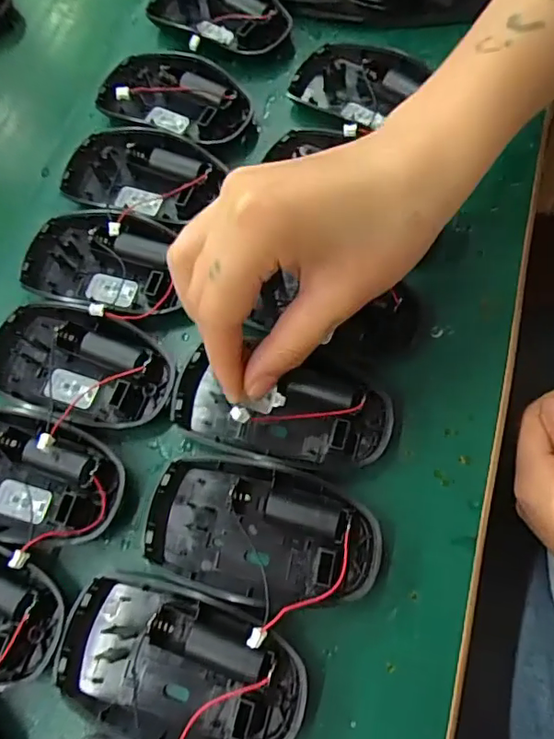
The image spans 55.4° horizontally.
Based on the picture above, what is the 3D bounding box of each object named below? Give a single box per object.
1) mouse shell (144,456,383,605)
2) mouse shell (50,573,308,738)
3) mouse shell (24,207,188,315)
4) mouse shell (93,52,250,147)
[{"bbox_3d":[-0.007,0.072,0.236,0.102,0.018,0.057,9,72,5],"label":"mouse shell"},{"bbox_3d":[-0.041,0.124,0.220,0.104,0.018,0.057,14,72,6],"label":"mouse shell"},{"bbox_3d":[-0.097,-0.059,0.294,0.094,0.019,0.061,19,73,8],"label":"mouse shell"},{"bbox_3d":[-0.066,-0.171,0.333,0.097,0.020,0.055,27,74,10],"label":"mouse shell"}]

